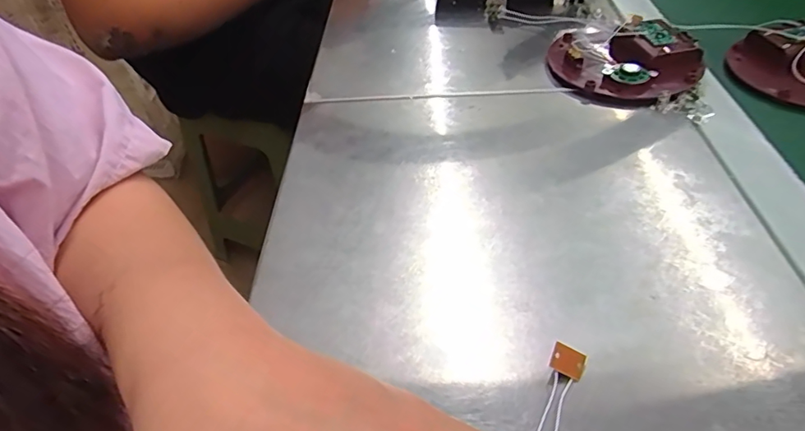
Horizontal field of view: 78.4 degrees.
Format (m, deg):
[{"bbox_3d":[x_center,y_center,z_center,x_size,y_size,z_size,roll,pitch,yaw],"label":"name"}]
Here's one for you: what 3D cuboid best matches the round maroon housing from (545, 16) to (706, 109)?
[{"bbox_3d":[0.185,-0.135,0.420,0.121,0.029,0.107,20,50,24],"label":"round maroon housing"}]

